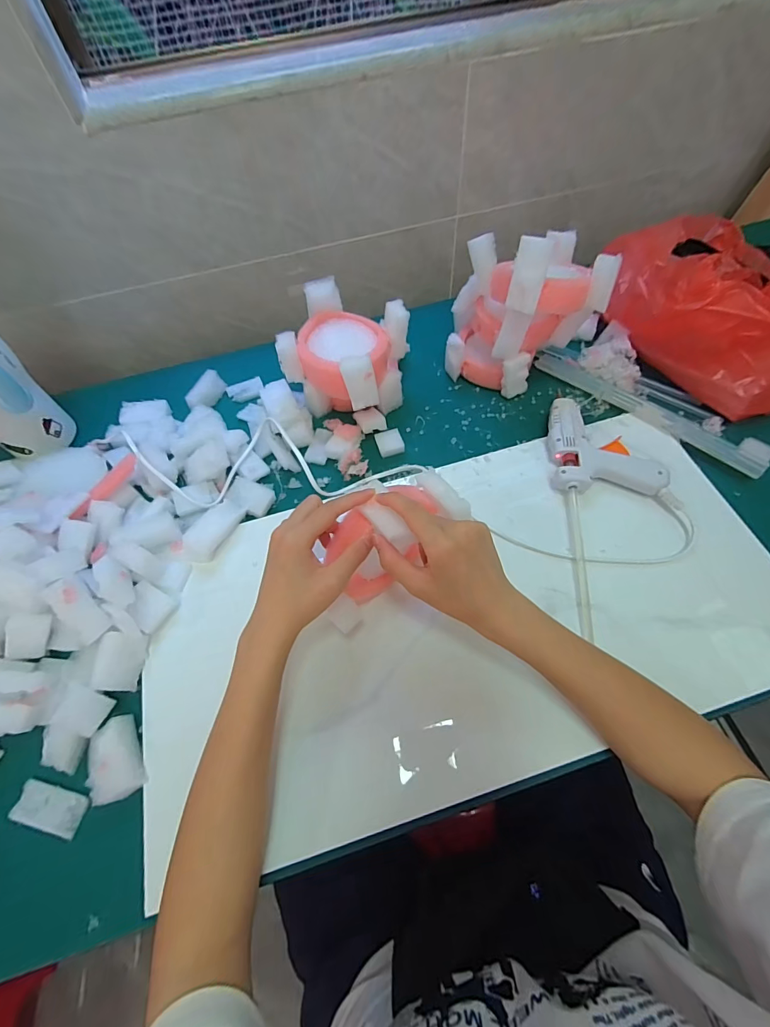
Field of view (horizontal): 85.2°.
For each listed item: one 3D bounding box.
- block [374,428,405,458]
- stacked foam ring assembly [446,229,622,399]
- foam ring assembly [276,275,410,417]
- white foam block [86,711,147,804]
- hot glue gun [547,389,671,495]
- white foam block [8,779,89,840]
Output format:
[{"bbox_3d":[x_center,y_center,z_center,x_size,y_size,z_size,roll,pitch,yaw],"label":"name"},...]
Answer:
[{"bbox_3d":[0.006,-0.083,0.494,0.030,0.014,0.027,-15,63,-5],"label":"block"},{"bbox_3d":[0.150,-0.233,0.480,0.139,0.171,0.123,-19,64,-7],"label":"stacked foam ring assembly"},{"bbox_3d":[-0.046,-0.176,0.493,0.126,0.109,0.112,24,66,14],"label":"foam ring assembly"},{"bbox_3d":[-0.223,0.203,0.344,0.038,0.018,0.059,-25,65,-10],"label":"white foam block"},{"bbox_3d":[0.233,-0.075,0.457,0.108,0.029,0.122,0,63,2],"label":"hot glue gun"},{"bbox_3d":[-0.272,0.238,0.339,0.055,0.009,0.028,13,64,8],"label":"white foam block"}]

